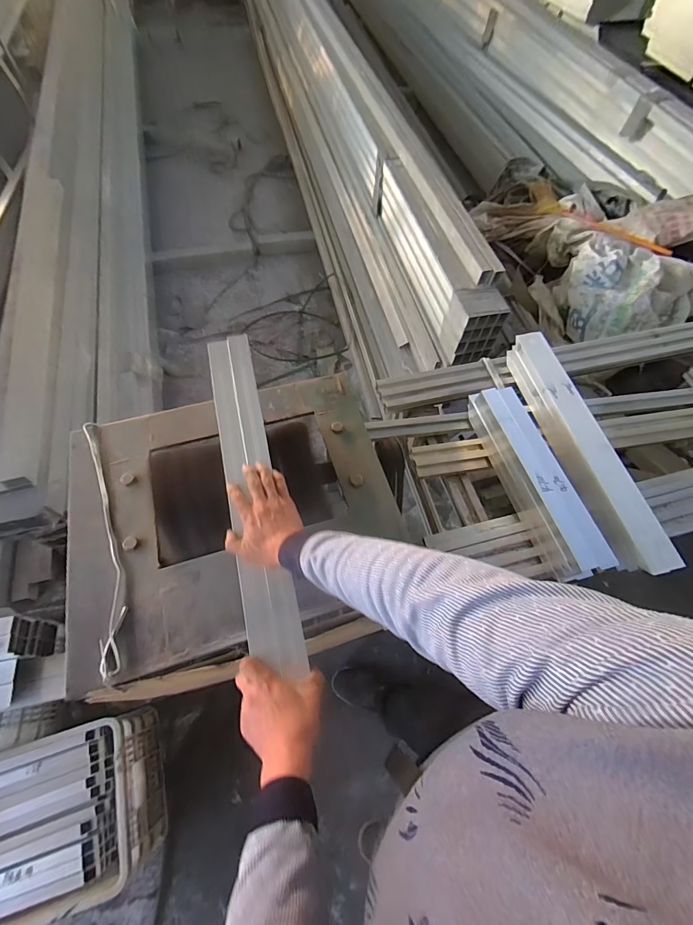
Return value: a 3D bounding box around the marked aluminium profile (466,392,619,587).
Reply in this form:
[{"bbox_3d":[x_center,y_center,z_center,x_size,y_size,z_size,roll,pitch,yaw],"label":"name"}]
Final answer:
[{"bbox_3d":[0.437,0.029,0.915,0.082,0.114,0.485,-14,63,-10],"label":"marked aluminium profile"}]

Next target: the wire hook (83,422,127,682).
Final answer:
[{"bbox_3d":[-0.435,0.120,0.689,0.037,0.010,0.486,-17,64,-12],"label":"wire hook"}]

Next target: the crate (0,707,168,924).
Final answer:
[{"bbox_3d":[-0.779,0.914,0.981,0.521,0.230,0.362,-14,63,-10],"label":"crate"}]

